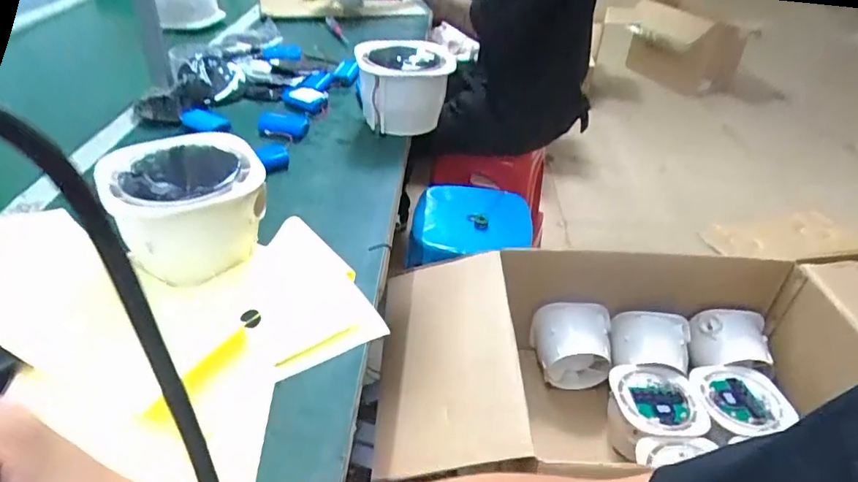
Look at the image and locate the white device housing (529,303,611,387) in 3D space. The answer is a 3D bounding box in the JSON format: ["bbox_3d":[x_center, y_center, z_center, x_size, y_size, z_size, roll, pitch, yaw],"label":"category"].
[{"bbox_3d":[0.260,0.197,0.995,0.132,0.139,0.096,0,37,-6],"label":"white device housing"}]

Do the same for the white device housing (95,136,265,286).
[{"bbox_3d":[-0.227,-0.030,0.515,0.135,0.095,0.118,-15,41,-23],"label":"white device housing"}]

